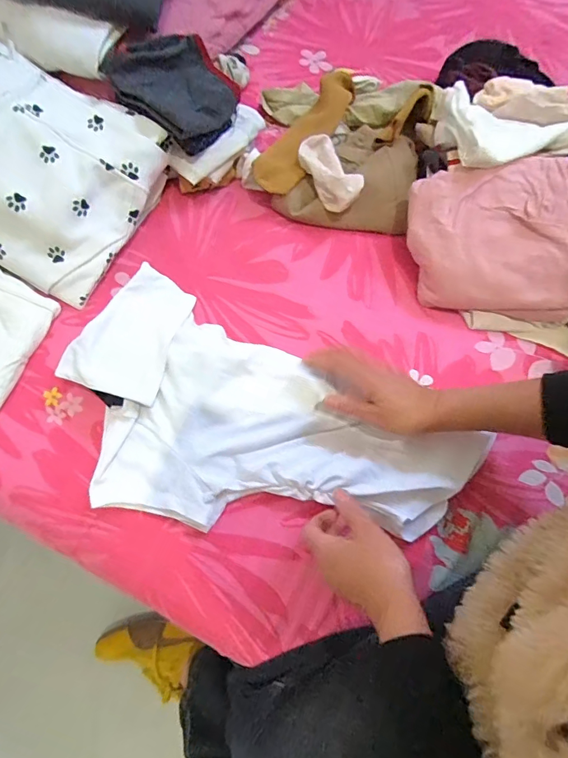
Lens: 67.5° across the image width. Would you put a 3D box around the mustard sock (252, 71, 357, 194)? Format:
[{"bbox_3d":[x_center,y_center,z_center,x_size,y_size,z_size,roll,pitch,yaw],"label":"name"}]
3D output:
[{"bbox_3d":[0.030,-0.366,0.643,0.073,0.056,0.238,28,73,9],"label":"mustard sock"}]

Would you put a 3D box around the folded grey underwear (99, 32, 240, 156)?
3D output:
[{"bbox_3d":[-0.145,-0.397,0.577,0.153,0.065,0.132,35,74,11],"label":"folded grey underwear"}]

